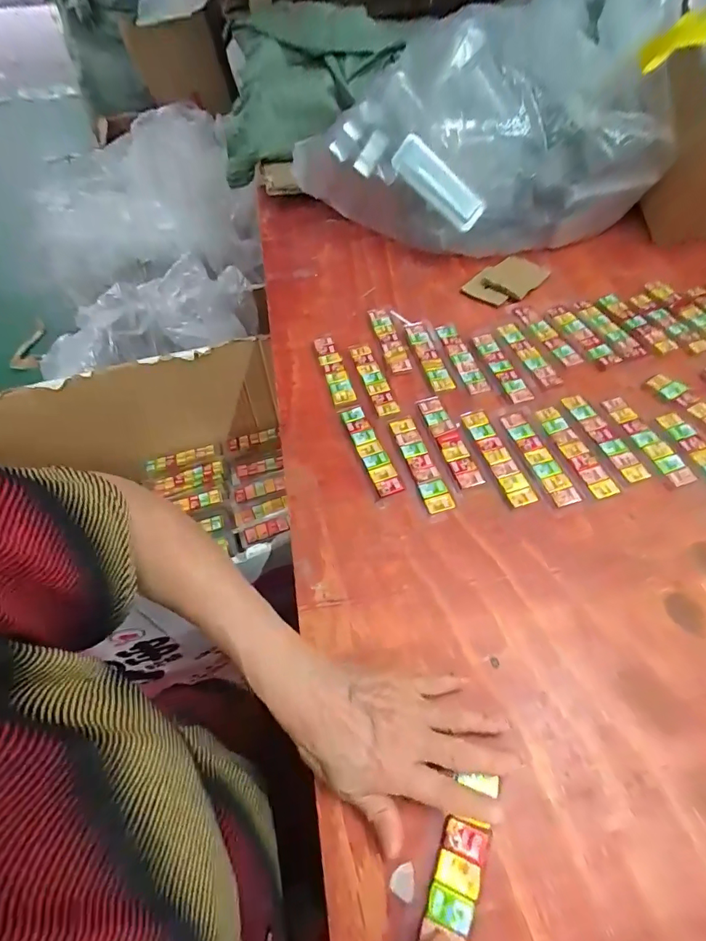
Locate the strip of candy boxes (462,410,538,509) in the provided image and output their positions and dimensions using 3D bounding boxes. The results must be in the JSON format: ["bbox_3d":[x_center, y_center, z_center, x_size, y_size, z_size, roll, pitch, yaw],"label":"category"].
[{"bbox_3d":[0.146,-0.016,0.455,0.026,0.004,0.118,-16,55,-7],"label":"strip of candy boxes"}]

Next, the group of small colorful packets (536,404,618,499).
[{"bbox_3d":[0.224,-0.021,0.456,0.027,0.004,0.114,-15,55,-6],"label":"group of small colorful packets"}]

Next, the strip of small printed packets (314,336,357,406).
[{"bbox_3d":[-0.022,-0.122,0.543,0.027,0.010,0.115,-14,55,-6],"label":"strip of small printed packets"}]

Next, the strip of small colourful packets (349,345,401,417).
[{"bbox_3d":[0.024,-0.108,0.528,0.025,0.006,0.117,-16,55,-7],"label":"strip of small colourful packets"}]

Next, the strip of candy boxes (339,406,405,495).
[{"bbox_3d":[0.018,-0.022,0.468,0.025,0.005,0.116,-20,55,-9],"label":"strip of candy boxes"}]

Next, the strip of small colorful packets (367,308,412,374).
[{"bbox_3d":[0.045,-0.165,0.564,0.026,0.007,0.120,-13,55,-5],"label":"strip of small colorful packets"}]

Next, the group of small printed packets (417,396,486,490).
[{"bbox_3d":[0.100,-0.032,0.469,0.026,0.004,0.119,-15,55,-6],"label":"group of small printed packets"}]

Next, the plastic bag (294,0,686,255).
[{"bbox_3d":[0.162,-0.483,0.634,0.466,0.256,0.217,-6,54,0],"label":"plastic bag"}]

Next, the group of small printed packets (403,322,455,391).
[{"bbox_3d":[0.091,-0.140,0.547,0.026,0.005,0.119,-14,55,-5],"label":"group of small printed packets"}]

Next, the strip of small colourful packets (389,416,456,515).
[{"bbox_3d":[0.068,-0.009,0.454,0.025,0.004,0.117,-16,55,-7],"label":"strip of small colourful packets"}]

